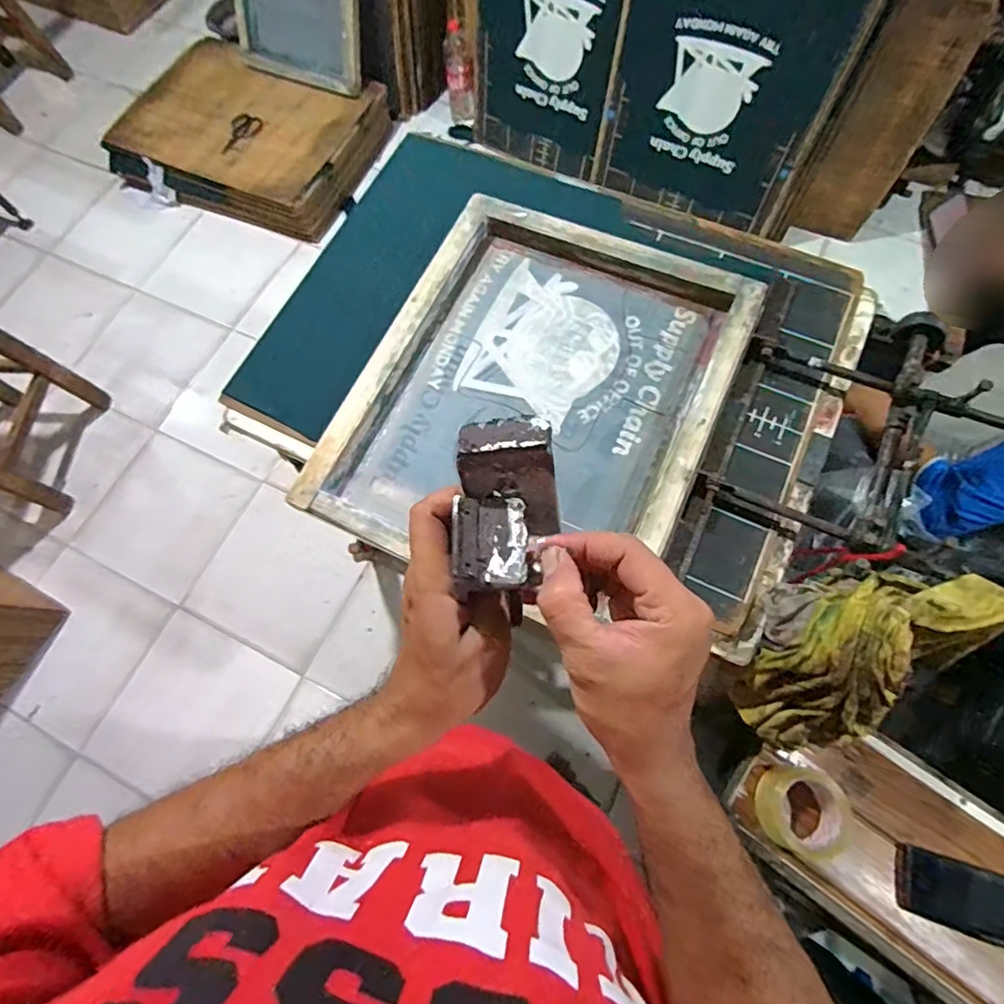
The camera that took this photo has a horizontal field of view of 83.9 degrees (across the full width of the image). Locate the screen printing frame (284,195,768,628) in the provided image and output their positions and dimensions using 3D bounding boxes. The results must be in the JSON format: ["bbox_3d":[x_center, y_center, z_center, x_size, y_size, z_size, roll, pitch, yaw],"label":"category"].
[{"bbox_3d":[0.048,-0.151,0.782,0.471,0.051,0.568,24,74,10],"label":"screen printing frame"}]

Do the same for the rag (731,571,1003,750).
[{"bbox_3d":[0.445,0.182,0.658,0.283,0.175,0.188,-5,71,0],"label":"rag"}]

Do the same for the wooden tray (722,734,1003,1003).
[{"bbox_3d":[0.557,0.484,0.732,0.490,0.072,0.229,35,76,13],"label":"wooden tray"}]

